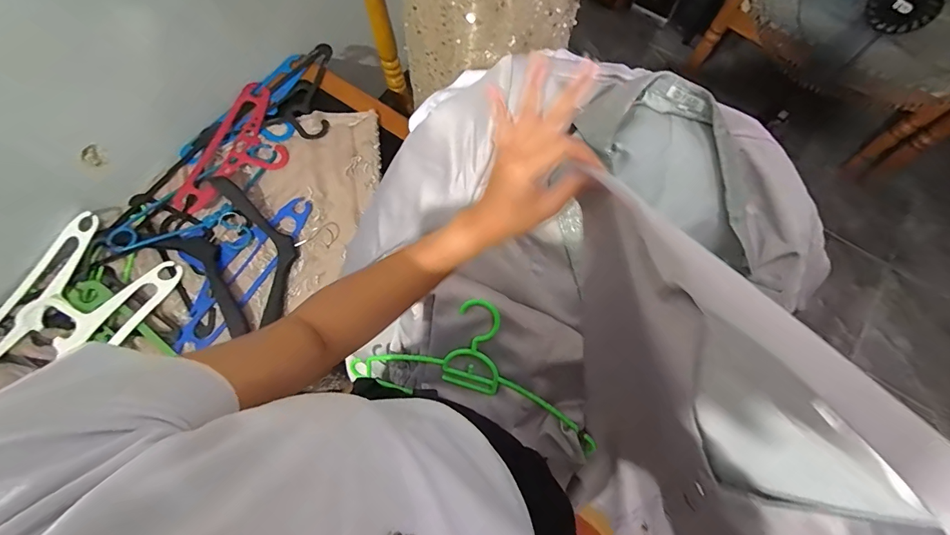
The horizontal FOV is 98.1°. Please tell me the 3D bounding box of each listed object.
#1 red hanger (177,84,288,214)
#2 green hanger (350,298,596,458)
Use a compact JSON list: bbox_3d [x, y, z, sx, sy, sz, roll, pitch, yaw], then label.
[{"bbox_3d":[-0.537,-0.277,0.979,0.178,0.022,0.369,19,69,-3],"label":"red hanger"},{"bbox_3d":[-0.003,0.129,0.577,0.361,0.016,0.182,13,112,14],"label":"green hanger"}]

